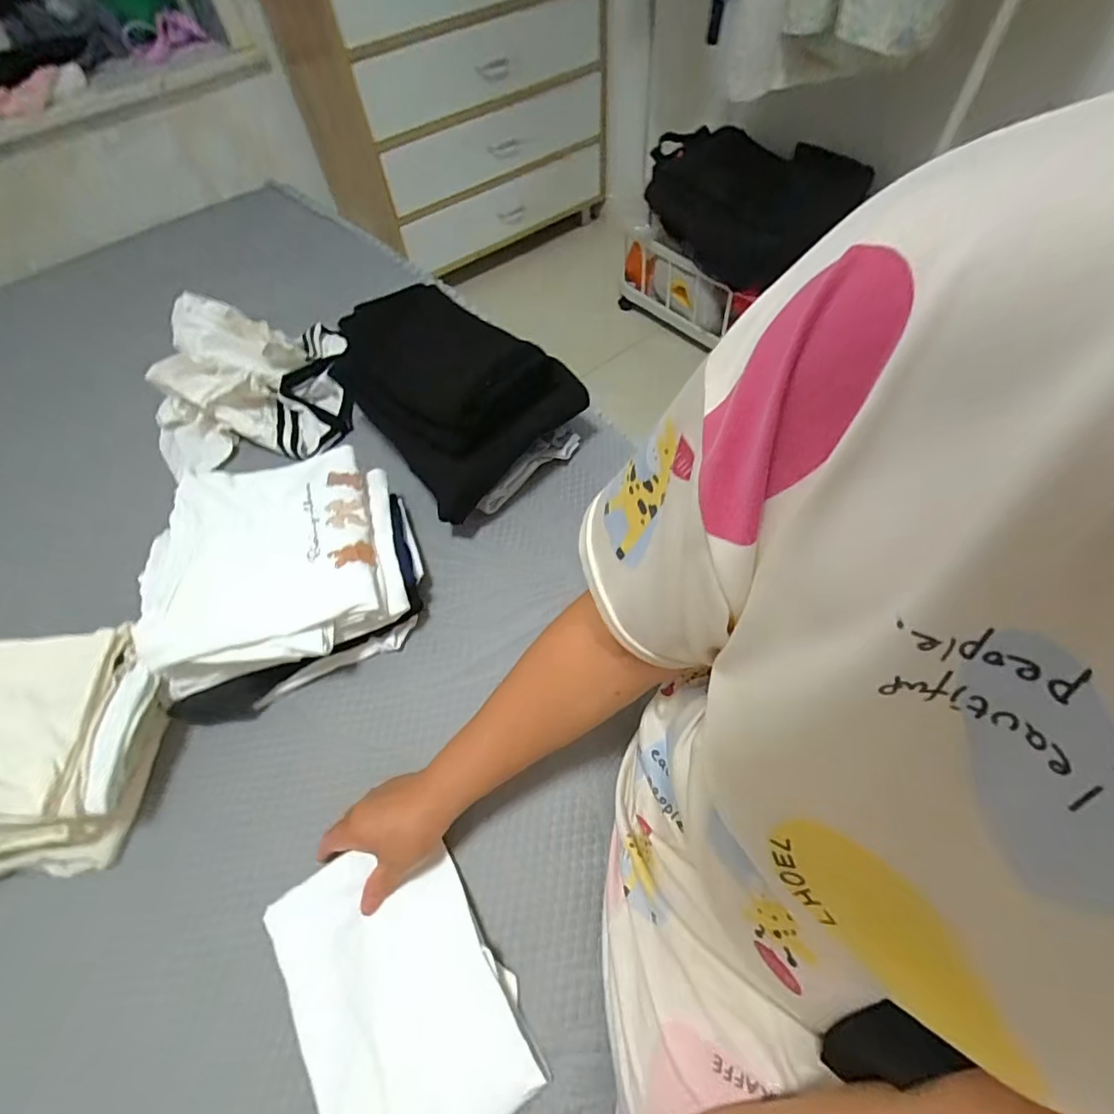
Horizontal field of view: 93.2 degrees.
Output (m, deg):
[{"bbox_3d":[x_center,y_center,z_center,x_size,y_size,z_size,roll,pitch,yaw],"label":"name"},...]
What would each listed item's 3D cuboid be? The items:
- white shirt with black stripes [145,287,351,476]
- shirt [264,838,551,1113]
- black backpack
[{"bbox_3d":[-0.464,-0.275,0.783,0.284,0.130,0.266,-12,58,-3],"label":"white shirt with black stripes"},{"bbox_3d":[-0.125,0.340,0.417,0.145,0.022,0.212,-30,61,-14],"label":"shirt"},{"bbox_3d":[0.434,-0.864,1.287,0.227,0.269,0.548,-37,62,-18],"label":"black backpack"}]

